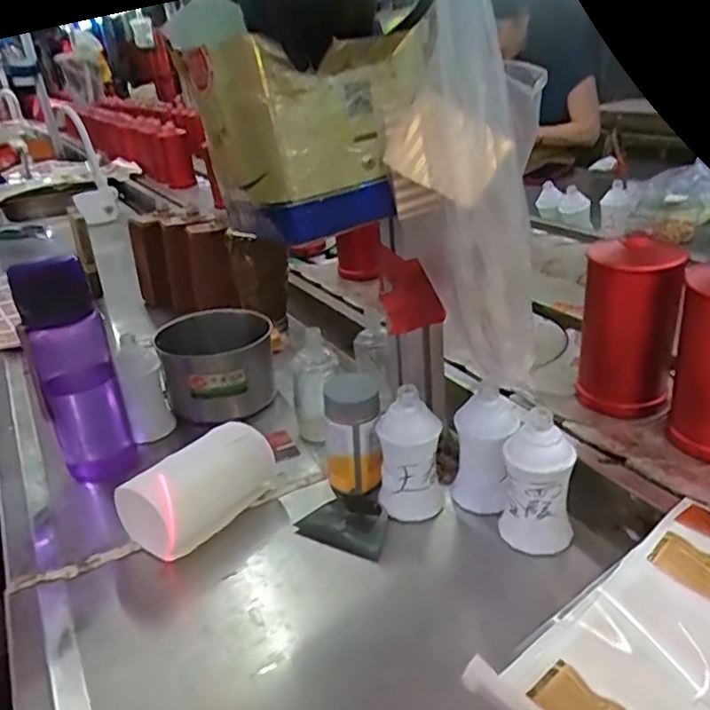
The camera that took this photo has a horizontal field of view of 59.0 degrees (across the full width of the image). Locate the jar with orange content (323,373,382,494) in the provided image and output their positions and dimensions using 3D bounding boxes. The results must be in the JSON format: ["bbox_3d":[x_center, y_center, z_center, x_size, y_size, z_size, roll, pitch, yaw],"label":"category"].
[{"bbox_3d":[-0.003,0.074,0.584,0.053,0.105,0.045,6,29,23],"label":"jar with orange content"}]

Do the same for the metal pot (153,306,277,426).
[{"bbox_3d":[-0.169,0.006,0.776,0.135,0.088,0.145,-14,28,-15],"label":"metal pot"}]

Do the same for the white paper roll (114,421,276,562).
[{"bbox_3d":[-0.141,0.126,0.577,0.065,0.068,0.140,18,35,39],"label":"white paper roll"}]

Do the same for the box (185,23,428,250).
[{"bbox_3d":[-0.028,-0.168,0.469,0.142,0.125,0.113,-22,31,-28],"label":"box"}]

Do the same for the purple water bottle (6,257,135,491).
[{"bbox_3d":[-0.279,0.020,0.627,0.071,0.236,0.083,-22,31,-28],"label":"purple water bottle"}]

